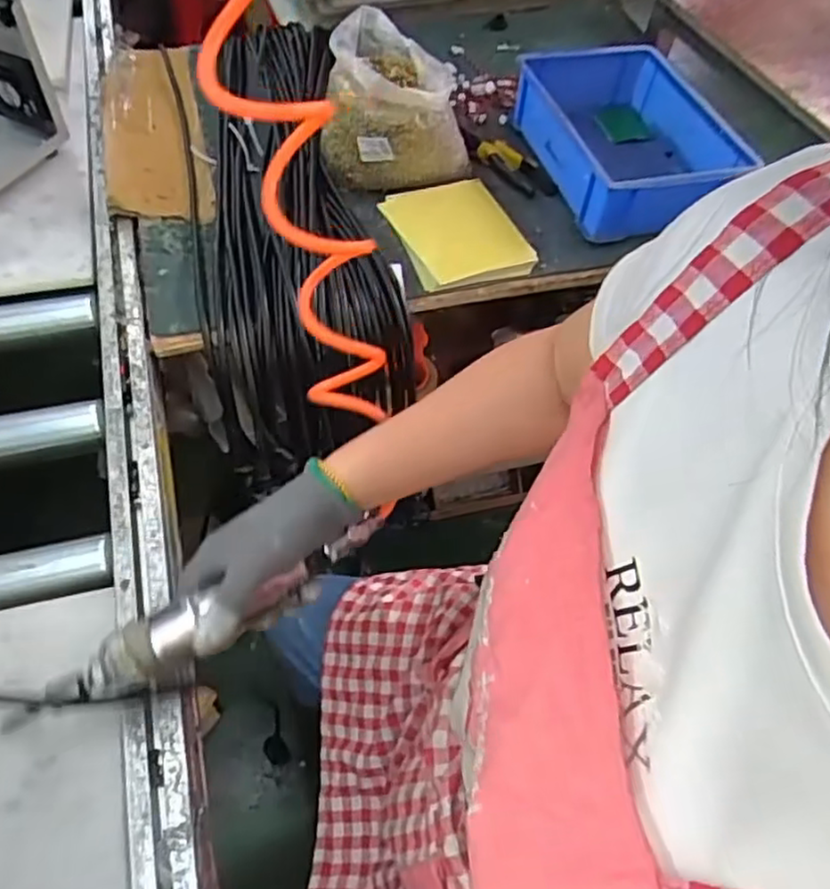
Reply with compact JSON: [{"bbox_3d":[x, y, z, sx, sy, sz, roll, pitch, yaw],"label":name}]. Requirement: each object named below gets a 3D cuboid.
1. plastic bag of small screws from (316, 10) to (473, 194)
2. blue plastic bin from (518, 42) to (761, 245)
[{"bbox_3d":[-0.018,-0.409,0.852,0.175,0.144,0.161,4,55,-2],"label":"plastic bag of small screws"},{"bbox_3d":[0.276,-0.401,0.906,0.222,0.081,0.321,-14,57,-14],"label":"blue plastic bin"}]

